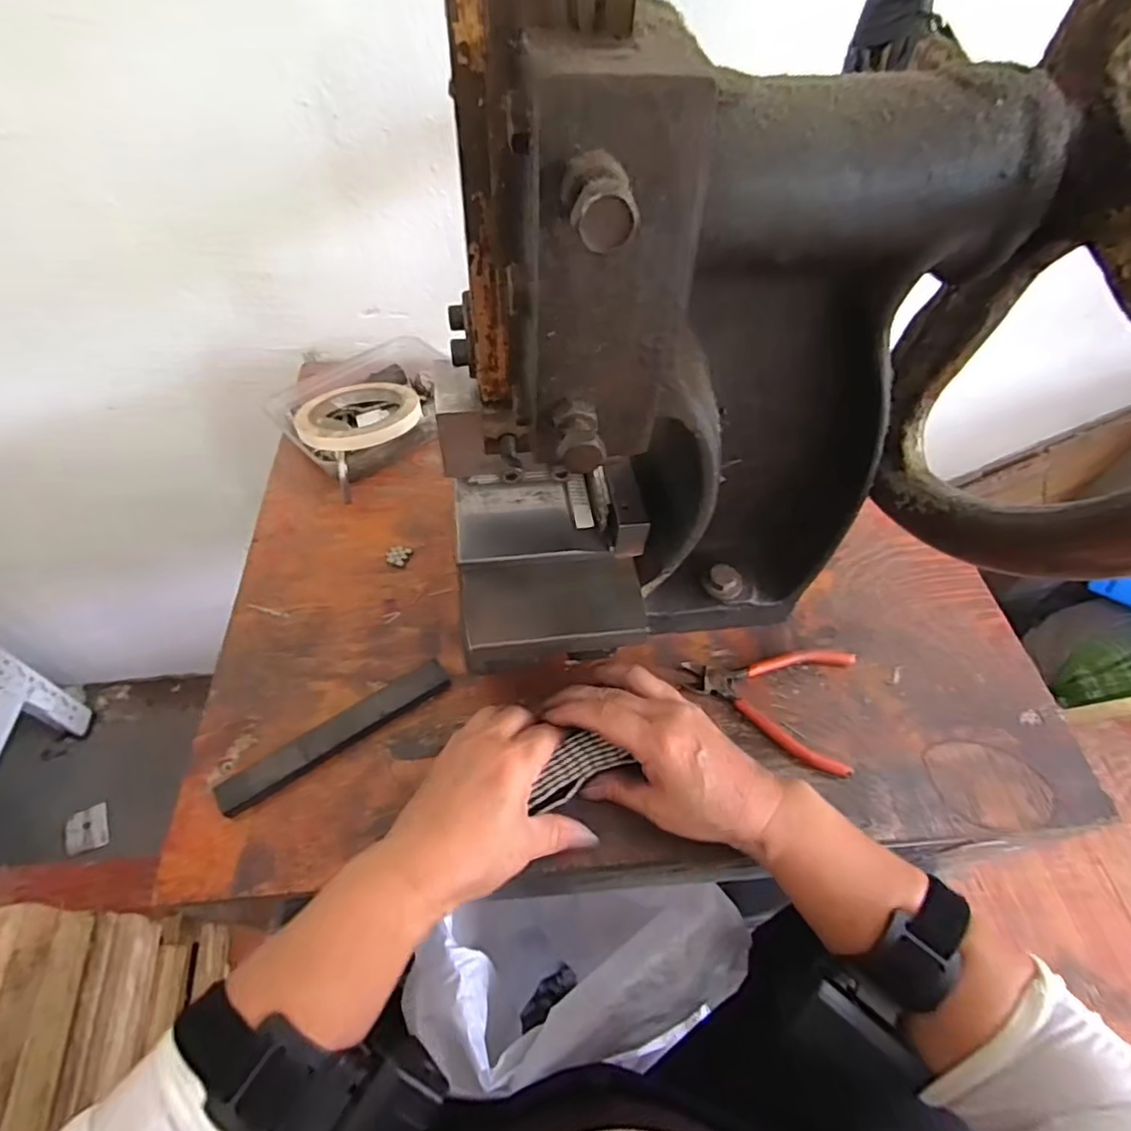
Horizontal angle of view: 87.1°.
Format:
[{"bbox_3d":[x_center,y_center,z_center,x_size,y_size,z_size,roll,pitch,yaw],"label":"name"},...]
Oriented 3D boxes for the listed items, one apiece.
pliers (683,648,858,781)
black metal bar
[{"bbox_3d":[0.145,0.087,0.424,0.117,0.010,0.090,18,55,9],"label":"pliers"},{"bbox_3d":[-0.147,0.108,0.387,0.151,0.018,0.017,-30,61,-23],"label":"black metal bar"}]

